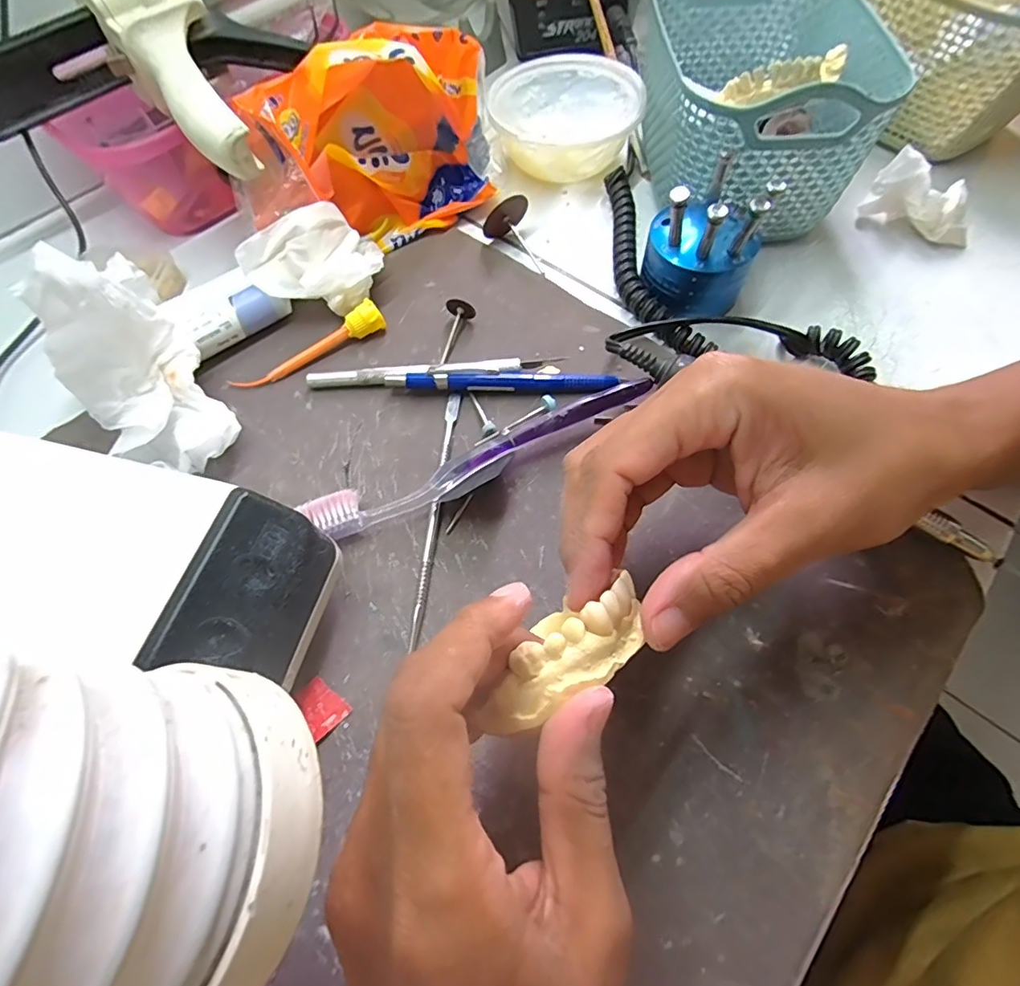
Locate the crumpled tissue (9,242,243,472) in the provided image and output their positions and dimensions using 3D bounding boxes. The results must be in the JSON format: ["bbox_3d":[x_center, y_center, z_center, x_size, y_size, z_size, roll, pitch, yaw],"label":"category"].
[{"bbox_3d":[-0.169,-0.055,0.230,0.047,0.098,0.066,-29,65,-12],"label":"crumpled tissue"}]

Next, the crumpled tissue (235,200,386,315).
[{"bbox_3d":[-0.112,-0.131,0.301,0.072,0.039,0.052,-24,64,-10],"label":"crumpled tissue"}]

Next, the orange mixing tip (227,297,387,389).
[{"bbox_3d":[-0.112,-0.081,0.288,0.088,0.015,0.013,-29,65,-12],"label":"orange mixing tip"}]

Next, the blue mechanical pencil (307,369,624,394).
[{"bbox_3d":[-0.026,-0.059,0.275,0.162,0.013,0.011,1,63,3],"label":"blue mechanical pencil"}]

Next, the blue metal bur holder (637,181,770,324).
[{"bbox_3d":[0.104,-0.136,0.281,0.057,0.066,0.048,26,66,14],"label":"blue metal bur holder"}]

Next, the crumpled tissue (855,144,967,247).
[{"bbox_3d":[0.256,-0.181,0.317,0.062,0.043,0.019,27,67,15],"label":"crumpled tissue"}]

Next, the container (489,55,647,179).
[{"bbox_3d":[0.038,-0.255,0.360,0.100,0.039,0.100,-1,63,2],"label":"container"}]

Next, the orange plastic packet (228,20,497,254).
[{"bbox_3d":[-0.080,-0.205,0.308,0.152,0.093,0.054,-28,65,-12],"label":"orange plastic packet"}]

